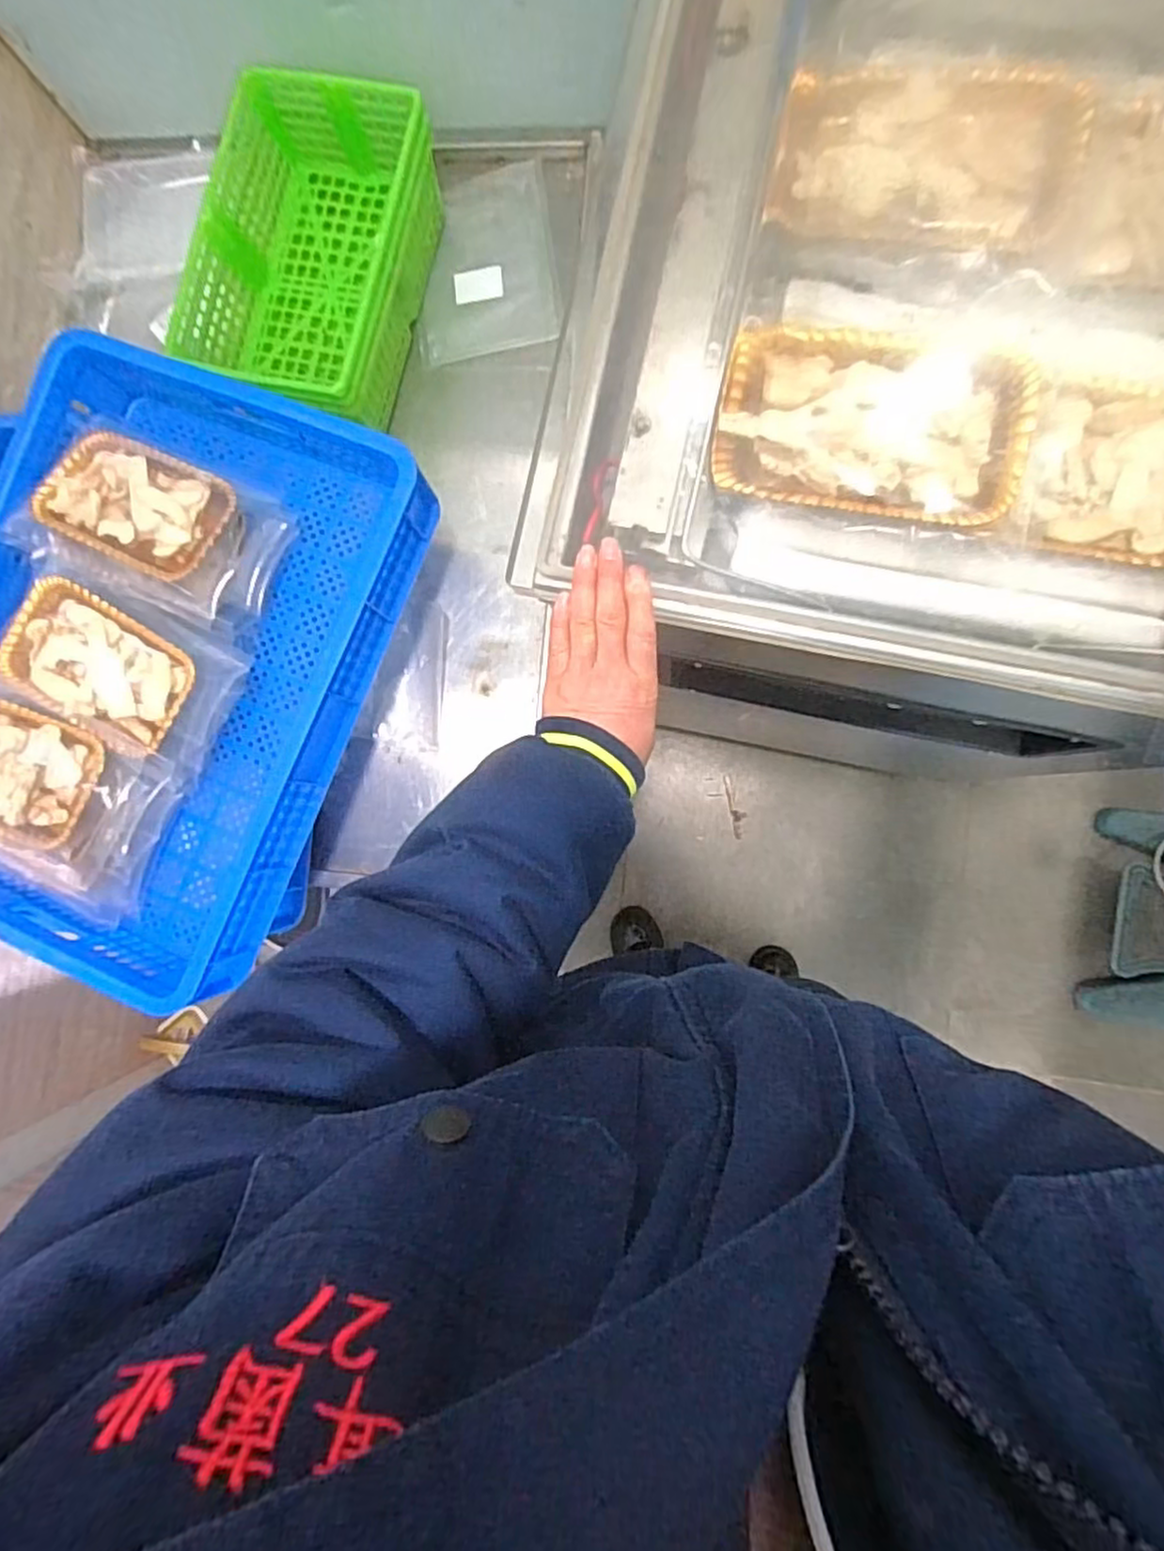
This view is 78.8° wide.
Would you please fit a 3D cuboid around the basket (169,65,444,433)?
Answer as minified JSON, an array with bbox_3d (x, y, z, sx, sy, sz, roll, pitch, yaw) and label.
[{"bbox_3d":[-0.308,-0.581,0.817,0.228,0.123,0.348,15,90,6],"label":"basket"}]

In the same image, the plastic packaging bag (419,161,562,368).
[{"bbox_3d":[-0.123,-0.629,0.872,0.177,0.012,0.201,-9,99,5],"label":"plastic packaging bag"}]

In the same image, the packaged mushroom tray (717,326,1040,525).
[{"bbox_3d":[0.190,-0.237,0.466,0.192,0.027,0.118,12,89,6],"label":"packaged mushroom tray"}]

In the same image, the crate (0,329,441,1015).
[{"bbox_3d":[-0.471,-0.111,0.763,0.444,0.101,0.625,22,91,6],"label":"crate"}]

